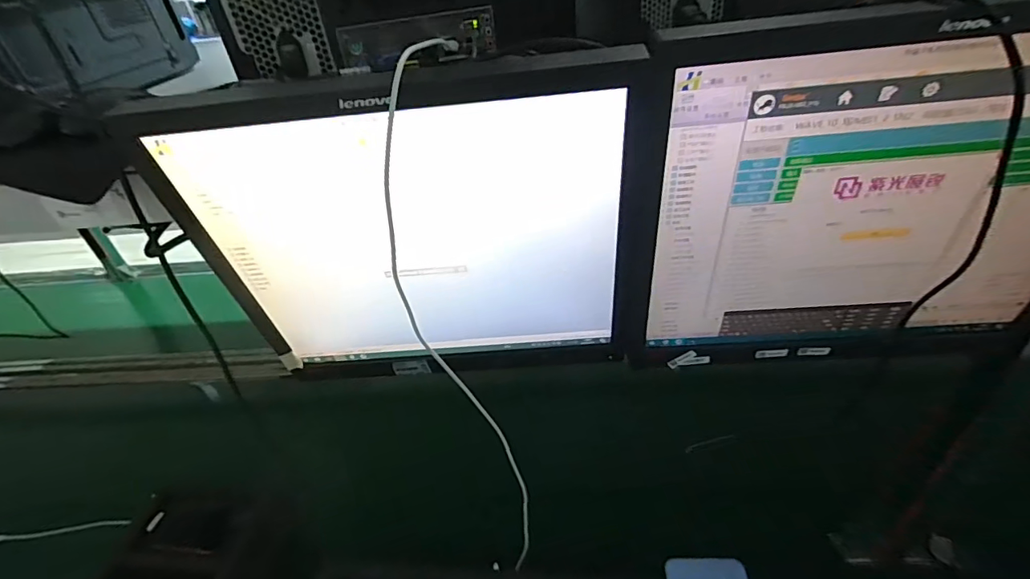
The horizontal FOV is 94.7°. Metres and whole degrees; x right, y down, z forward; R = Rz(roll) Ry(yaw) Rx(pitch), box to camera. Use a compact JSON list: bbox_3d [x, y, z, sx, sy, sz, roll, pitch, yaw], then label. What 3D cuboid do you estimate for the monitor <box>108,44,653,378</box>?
[{"bbox_3d":[-0.077,-0.025,0.414,0.373,0.319,0.045,-5,44,5],"label":"monitor"}]

